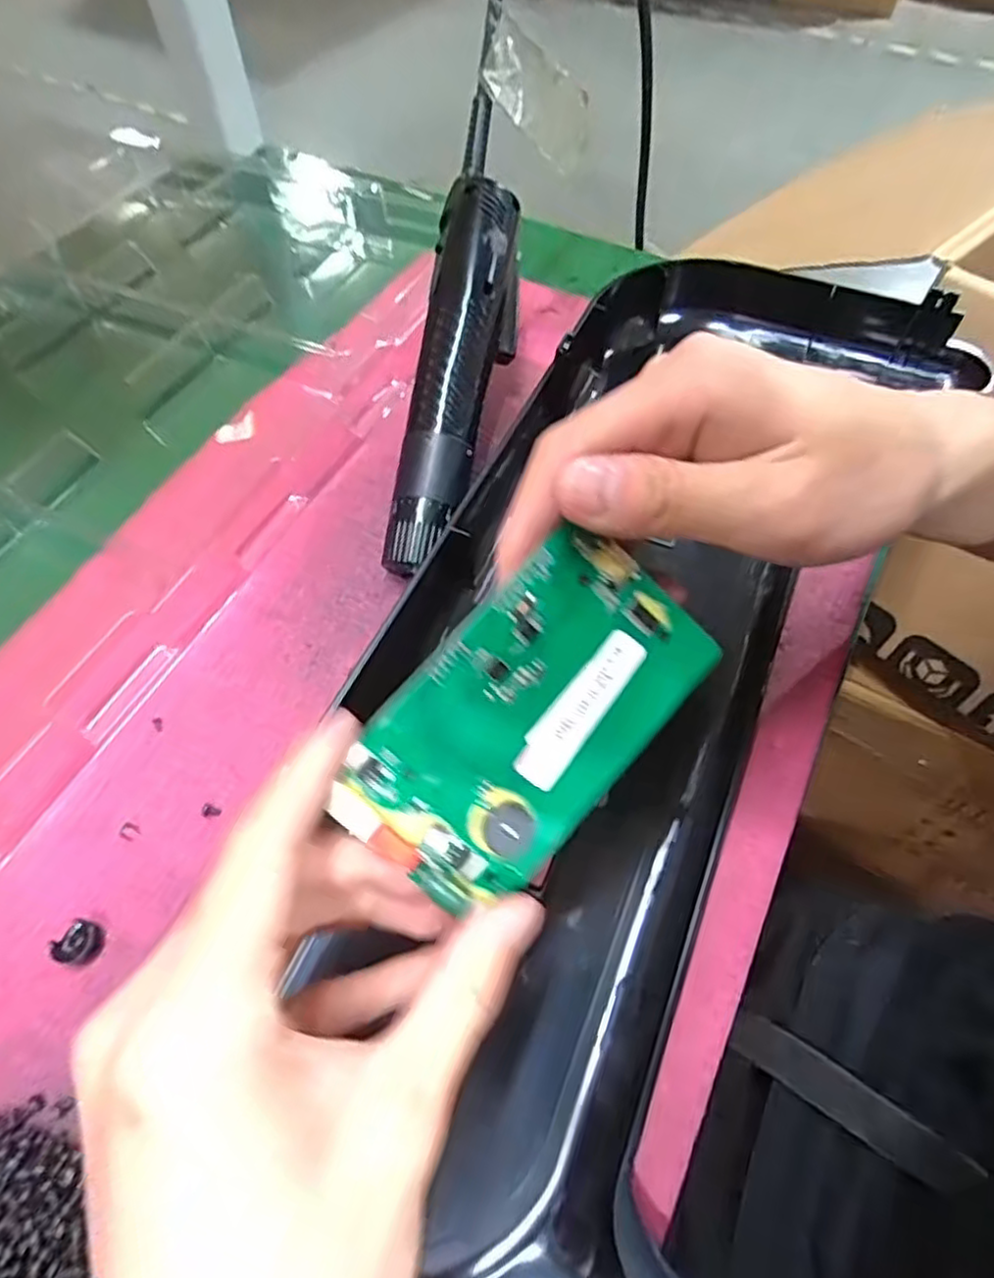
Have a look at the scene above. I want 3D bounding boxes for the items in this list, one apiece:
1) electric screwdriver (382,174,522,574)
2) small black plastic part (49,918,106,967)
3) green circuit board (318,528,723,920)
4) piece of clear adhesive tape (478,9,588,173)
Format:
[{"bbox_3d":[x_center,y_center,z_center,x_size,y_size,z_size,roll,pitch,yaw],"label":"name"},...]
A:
[{"bbox_3d":[-0.020,-0.125,0.323,0.040,0.028,0.191,10,81,7],"label":"electric screwdriver"},{"bbox_3d":[-0.145,0.105,0.235,0.012,0.010,0.014,28,62,17],"label":"small black plastic part"},{"bbox_3d":[0.009,0.021,0.187,0.060,0.006,0.102,44,84,-8],"label":"green circuit board"},{"bbox_3d":[0.018,-0.257,0.321,0.062,0.030,0.011,40,34,-5],"label":"piece of clear adhesive tape"}]

